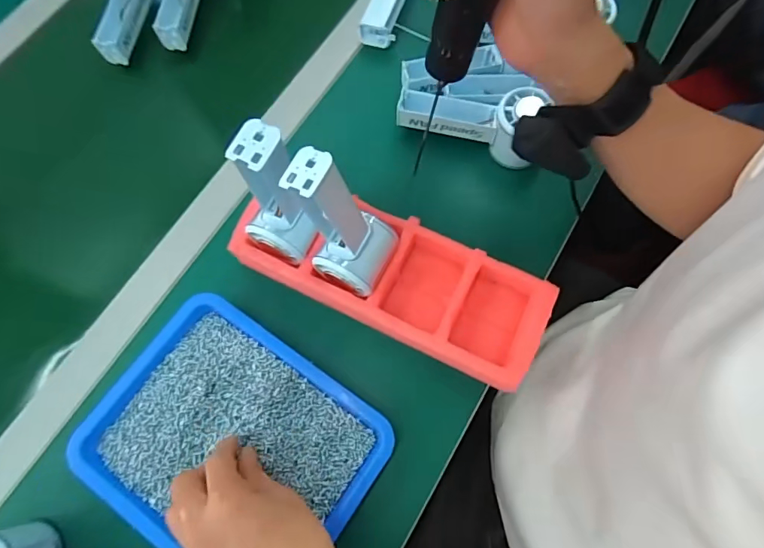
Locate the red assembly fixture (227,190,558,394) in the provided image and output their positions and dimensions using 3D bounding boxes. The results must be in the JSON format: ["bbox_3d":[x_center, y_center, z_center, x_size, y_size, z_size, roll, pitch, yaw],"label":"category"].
[{"bbox_3d":[0.006,0.003,0.416,0.276,0.063,0.105,25,74,10],"label":"red assembly fixture"}]

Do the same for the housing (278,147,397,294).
[{"bbox_3d":[-0.029,-0.039,0.340,0.066,0.124,0.062,27,74,10],"label":"housing"}]

